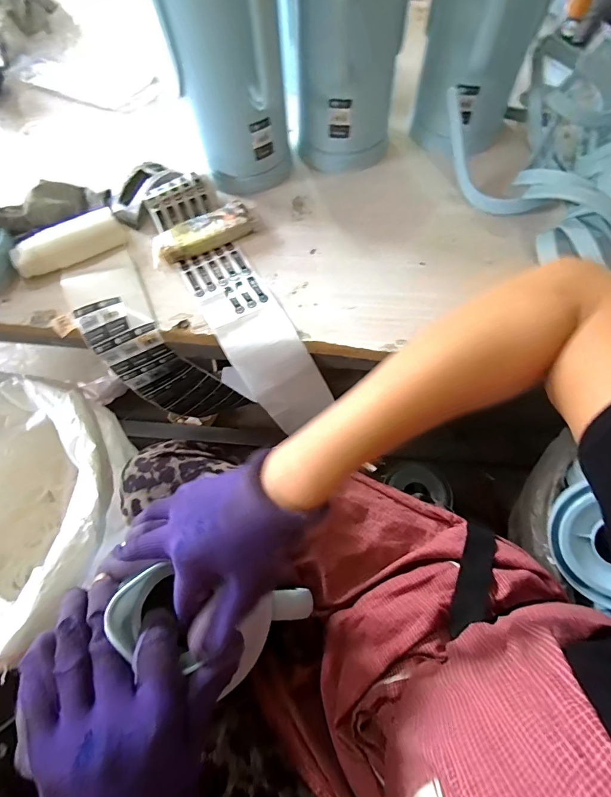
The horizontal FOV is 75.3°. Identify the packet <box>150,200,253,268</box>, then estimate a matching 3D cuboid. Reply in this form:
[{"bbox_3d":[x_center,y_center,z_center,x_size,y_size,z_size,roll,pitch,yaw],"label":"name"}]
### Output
[{"bbox_3d":[-0.157,-0.249,0.602,0.157,0.025,0.049,-29,68,-11],"label":"packet"}]

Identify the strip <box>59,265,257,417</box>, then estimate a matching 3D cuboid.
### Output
[{"bbox_3d":[-0.267,-0.077,0.689,0.127,0.316,0.177,-34,69,-13],"label":"strip"}]

